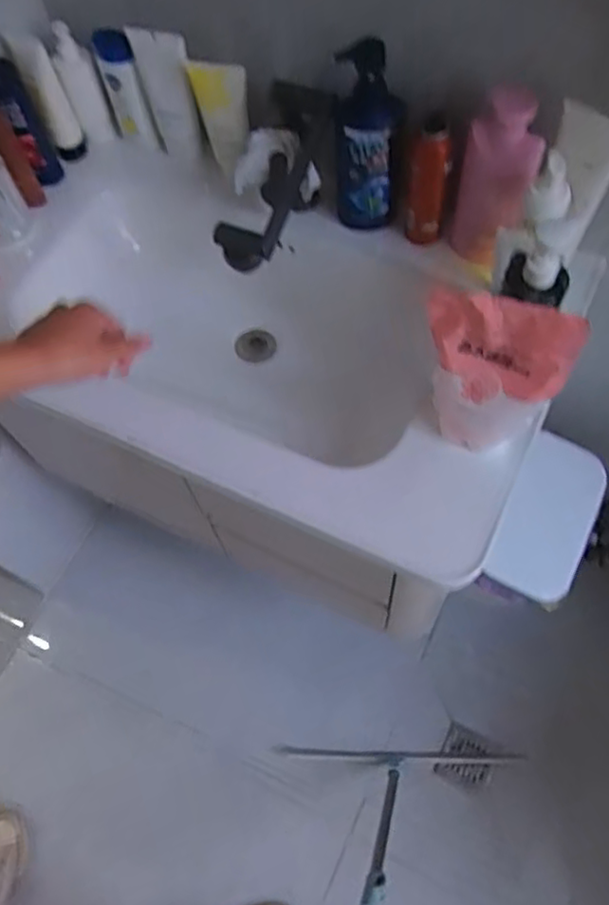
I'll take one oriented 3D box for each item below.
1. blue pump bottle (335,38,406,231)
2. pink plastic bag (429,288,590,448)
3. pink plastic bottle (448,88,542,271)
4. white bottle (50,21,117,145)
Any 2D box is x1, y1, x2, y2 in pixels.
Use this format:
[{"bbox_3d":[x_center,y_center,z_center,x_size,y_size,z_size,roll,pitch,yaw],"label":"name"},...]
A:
[{"bbox_3d":[0.075,-0.365,0.825,0.082,0.224,0.073,3,67,4],"label":"blue pump bottle"},{"bbox_3d":[0.176,-0.072,0.661,0.132,0.193,0.050,17,68,10],"label":"pink plastic bag"},{"bbox_3d":[0.219,-0.307,0.787,0.083,0.211,0.042,14,68,8],"label":"pink plastic bottle"},{"bbox_3d":[-0.319,-0.531,0.980,0.048,0.160,0.045,-15,49,0],"label":"white bottle"}]

